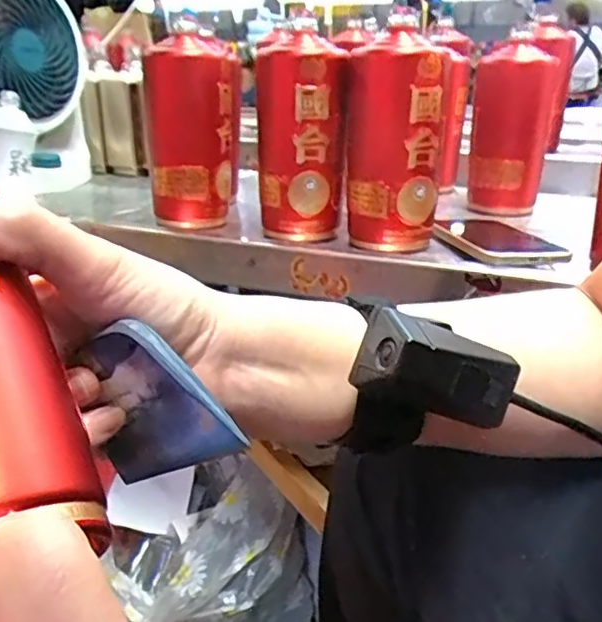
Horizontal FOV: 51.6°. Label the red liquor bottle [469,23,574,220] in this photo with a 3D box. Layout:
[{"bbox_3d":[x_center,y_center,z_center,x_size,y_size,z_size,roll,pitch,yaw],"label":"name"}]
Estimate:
[{"bbox_3d":[0.240,-0.208,0.693,0.091,0.188,0.071,9,24,21],"label":"red liquor bottle"}]

